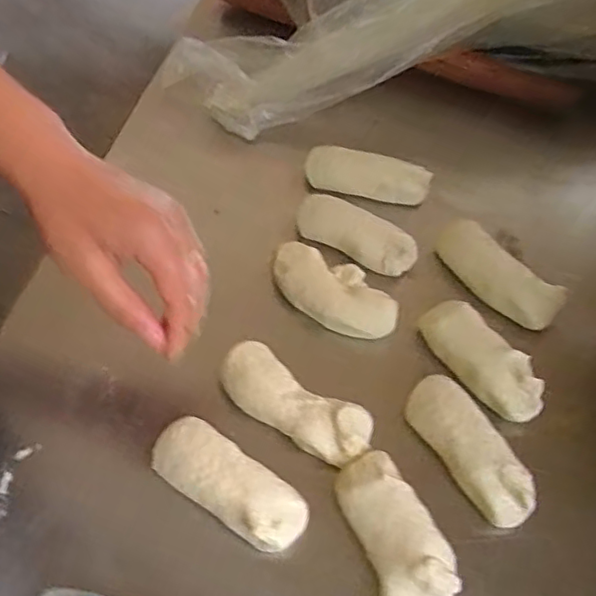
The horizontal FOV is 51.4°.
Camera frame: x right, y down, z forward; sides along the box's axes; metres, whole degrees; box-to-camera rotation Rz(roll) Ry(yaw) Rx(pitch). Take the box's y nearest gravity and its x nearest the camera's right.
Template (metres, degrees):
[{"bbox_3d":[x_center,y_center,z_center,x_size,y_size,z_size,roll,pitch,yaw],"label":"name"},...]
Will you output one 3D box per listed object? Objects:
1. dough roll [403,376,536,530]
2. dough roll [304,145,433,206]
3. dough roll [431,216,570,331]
[{"bbox_3d":[0.116,0.100,0.417,0.039,0.026,0.106,-24,60,-18],"label":"dough roll"},{"bbox_3d":[0.063,-0.111,0.564,0.111,0.033,0.036,12,56,5],"label":"dough roll"},{"bbox_3d":[0.159,-0.023,0.505,0.038,0.034,0.116,-27,61,-20],"label":"dough roll"}]

